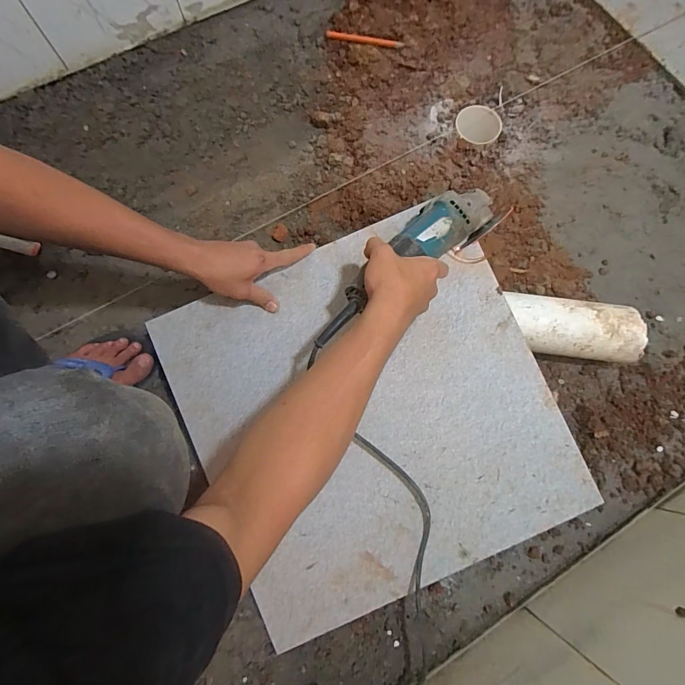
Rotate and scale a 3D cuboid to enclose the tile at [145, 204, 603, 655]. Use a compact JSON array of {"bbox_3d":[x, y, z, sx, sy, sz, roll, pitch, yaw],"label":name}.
[{"bbox_3d":[0.038,0.100,0.552,0.490,0.006,0.488,-23,85,-2],"label":"tile"}]

